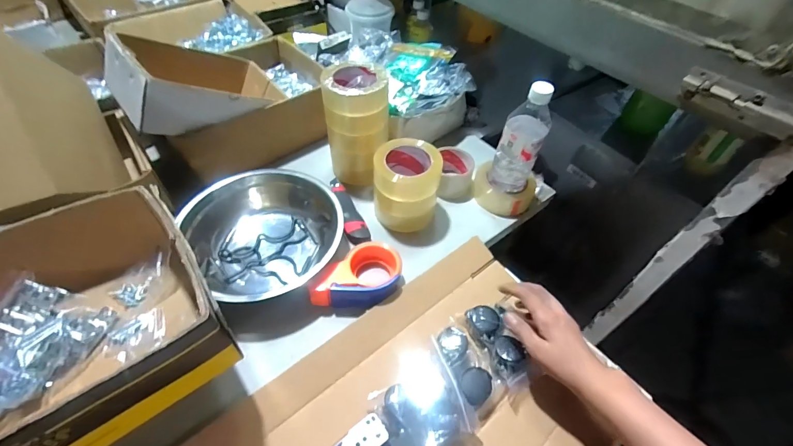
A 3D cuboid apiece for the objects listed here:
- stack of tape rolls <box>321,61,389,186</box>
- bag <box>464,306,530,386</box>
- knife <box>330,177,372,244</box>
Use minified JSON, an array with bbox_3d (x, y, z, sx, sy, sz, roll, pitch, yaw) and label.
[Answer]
[{"bbox_3d":[-0.074,-0.178,0.673,0.112,0.190,0.097,1,50,-3],"label":"stack of tape rolls"},{"bbox_3d":[0.147,0.167,0.519,0.056,0.030,0.109,-15,49,-16],"label":"bag"},{"bbox_3d":[-0.090,-0.029,0.664,0.038,0.025,0.161,-16,53,-16],"label":"knife"}]

